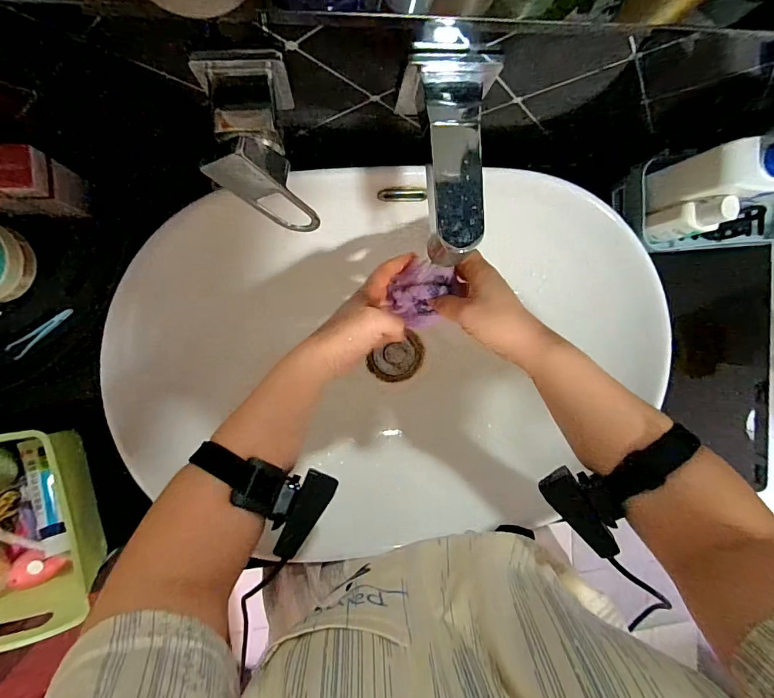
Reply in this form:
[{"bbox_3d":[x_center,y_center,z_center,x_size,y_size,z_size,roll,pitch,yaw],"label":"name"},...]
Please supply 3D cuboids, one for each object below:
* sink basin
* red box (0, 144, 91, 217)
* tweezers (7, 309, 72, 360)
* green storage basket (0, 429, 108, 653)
[{"bbox_3d":[0.017,-0.002,0.488,0.575,0.136,0.374,-10,96,-8],"label":"sink basin"},{"bbox_3d":[-0.329,-0.144,0.364,0.079,0.078,0.044,-5,95,-8],"label":"red box"},{"bbox_3d":[-0.349,-0.019,0.412,0.071,0.011,0.015,-43,99,-3],"label":"tweezers"},{"bbox_3d":[-0.364,0.178,0.387,0.144,0.098,0.201,-11,96,-7],"label":"green storage basket"}]

